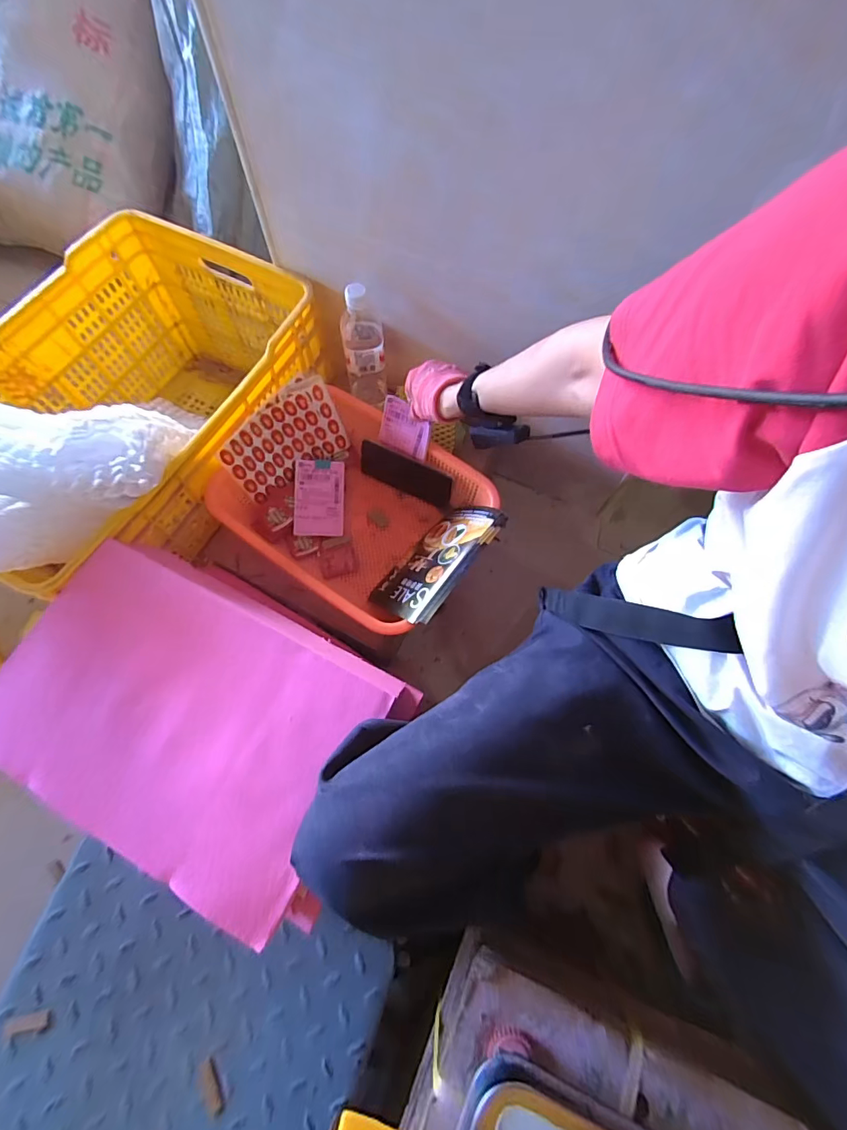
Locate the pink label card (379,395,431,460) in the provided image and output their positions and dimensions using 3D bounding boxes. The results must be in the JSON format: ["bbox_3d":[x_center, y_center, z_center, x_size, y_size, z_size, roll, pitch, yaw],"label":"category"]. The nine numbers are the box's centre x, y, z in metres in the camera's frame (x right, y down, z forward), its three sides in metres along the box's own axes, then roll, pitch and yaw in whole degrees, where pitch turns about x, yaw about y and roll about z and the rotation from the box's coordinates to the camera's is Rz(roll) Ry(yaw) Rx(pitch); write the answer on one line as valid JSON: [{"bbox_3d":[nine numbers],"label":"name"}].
[{"bbox_3d":[-0.028,-0.207,0.702,0.080,0.081,0.007,25,43,13],"label":"pink label card"}]

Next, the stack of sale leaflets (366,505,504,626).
[{"bbox_3d":[0.015,-0.009,0.675,0.196,0.015,0.138,-51,32,-15],"label":"stack of sale leaflets"}]

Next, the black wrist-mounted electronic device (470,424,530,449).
[{"bbox_3d":[0.089,-0.153,0.556,0.070,0.027,0.019,4,65,32],"label":"black wrist-mounted electronic device"}]

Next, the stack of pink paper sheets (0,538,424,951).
[{"bbox_3d":[-0.246,0.152,0.500,0.400,0.065,0.276,27,71,10],"label":"stack of pink paper sheets"}]

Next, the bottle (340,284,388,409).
[{"bbox_3d":[-0.093,-0.336,0.736,0.060,0.213,0.063,-8,69,-3],"label":"bottle"}]

